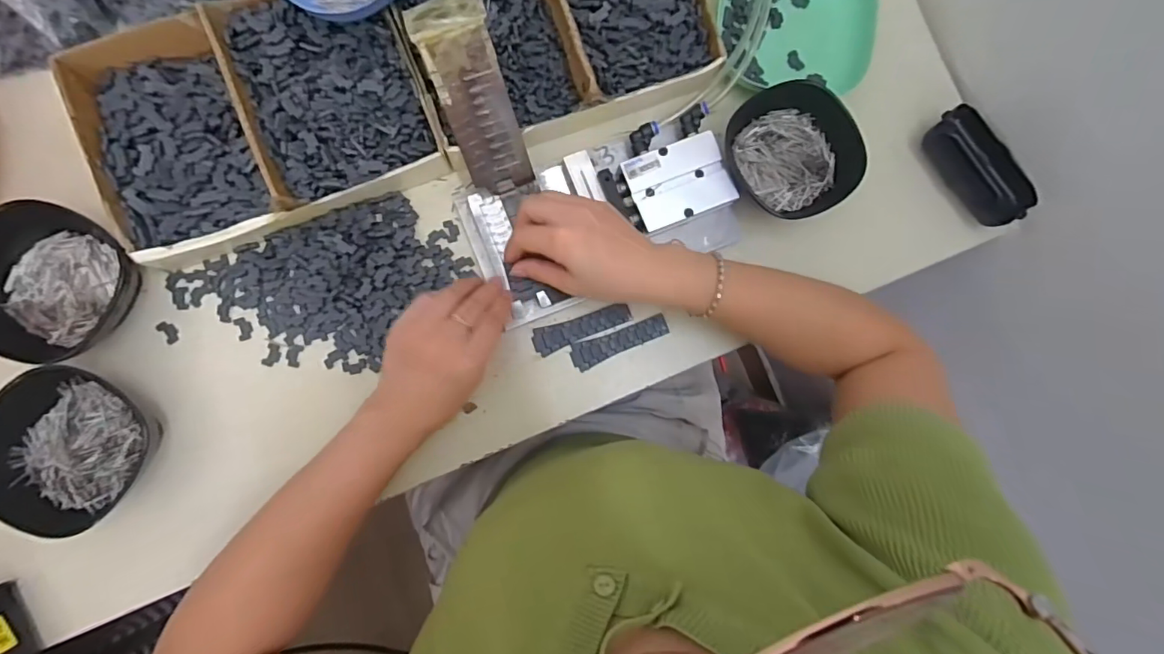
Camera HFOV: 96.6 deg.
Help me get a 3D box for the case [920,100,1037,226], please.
[{"bbox_3d":[0.354,-0.143,0.467,0.037,0.040,0.110,-28,89,-6],"label":"case"}]

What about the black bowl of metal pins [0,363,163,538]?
[{"bbox_3d":[-0.378,0.088,0.384,0.099,0.051,0.115,5,86,-4],"label":"black bowl of metal pins"}]

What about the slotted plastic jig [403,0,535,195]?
[{"bbox_3d":[-0.079,-0.169,0.391,0.051,0.009,0.137,-23,120,-6],"label":"slotted plastic jig"}]

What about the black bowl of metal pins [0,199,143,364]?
[{"bbox_3d":[-0.392,-0.036,0.388,0.117,0.052,0.116,0,86,-5],"label":"black bowl of metal pins"}]

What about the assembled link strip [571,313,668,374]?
[{"bbox_3d":[0.033,0.013,0.446,0.086,0.004,0.024,-19,88,-6],"label":"assembled link strip"}]

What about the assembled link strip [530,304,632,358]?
[{"bbox_3d":[0.000,0.000,0.444,0.085,0.004,0.022,-20,88,-6],"label":"assembled link strip"}]

